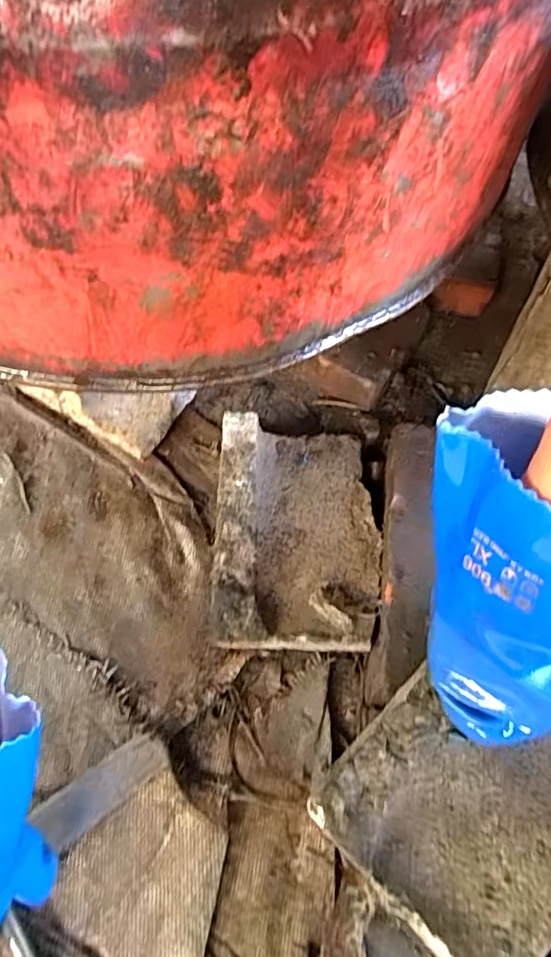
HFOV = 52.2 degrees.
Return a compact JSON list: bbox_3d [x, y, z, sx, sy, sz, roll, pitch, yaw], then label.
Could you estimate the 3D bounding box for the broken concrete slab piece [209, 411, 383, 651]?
[{"bbox_3d":[0.018,0.041,0.467,0.136,0.043,0.186,4,63,-5],"label":"broken concrete slab piece"}]

